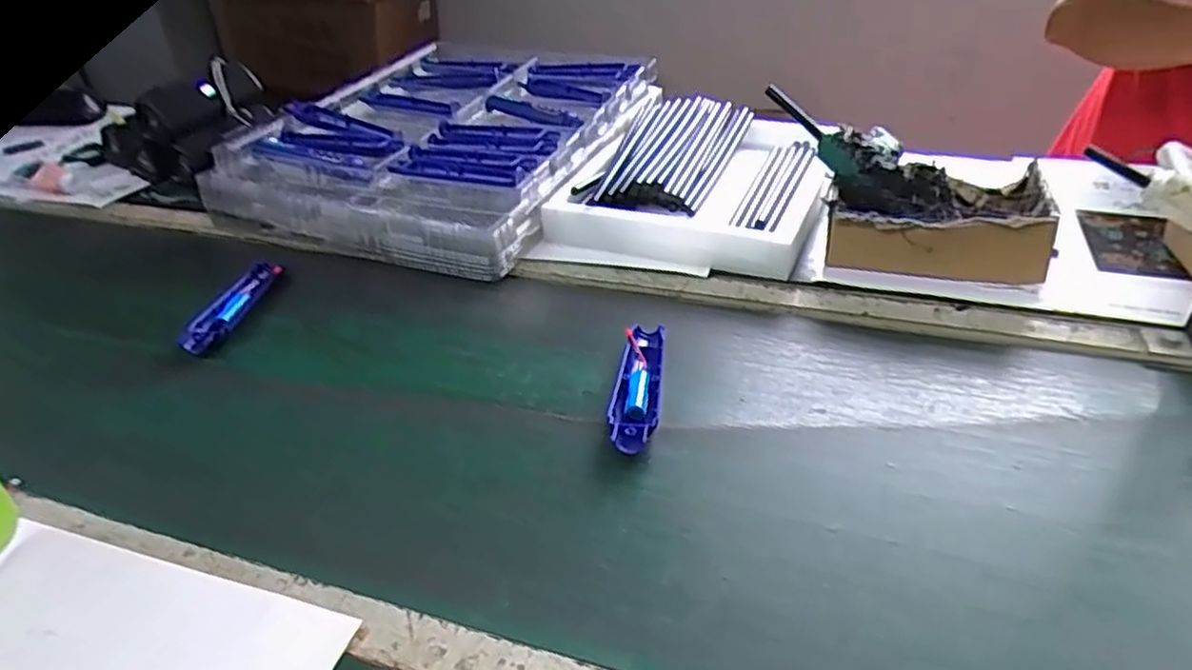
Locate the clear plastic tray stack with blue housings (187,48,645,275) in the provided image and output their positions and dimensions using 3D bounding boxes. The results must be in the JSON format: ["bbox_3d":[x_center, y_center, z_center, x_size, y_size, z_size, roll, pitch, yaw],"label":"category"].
[{"bbox_3d":[-0.201,-0.297,1.050,0.481,0.095,0.626,12,37,23],"label":"clear plastic tray stack with blue housings"}]

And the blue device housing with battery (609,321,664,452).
[{"bbox_3d":[0.036,0.044,0.599,0.037,0.023,0.160,2,34,9],"label":"blue device housing with battery"}]

